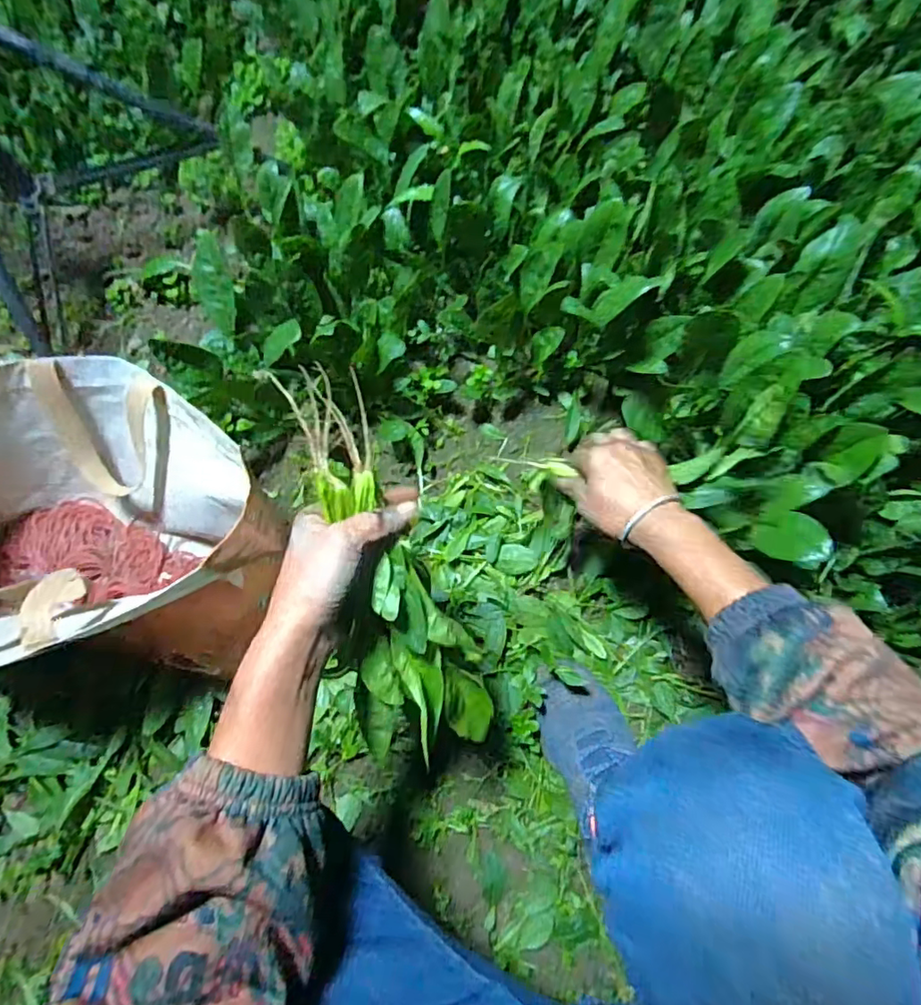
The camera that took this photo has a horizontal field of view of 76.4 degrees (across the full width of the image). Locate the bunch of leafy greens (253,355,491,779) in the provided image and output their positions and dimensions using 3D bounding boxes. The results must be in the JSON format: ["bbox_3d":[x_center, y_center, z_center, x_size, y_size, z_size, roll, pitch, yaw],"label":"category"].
[{"bbox_3d":[-0.049,0.077,0.415,0.100,0.058,0.316,-17,116,-6],"label":"bunch of leafy greens"}]

